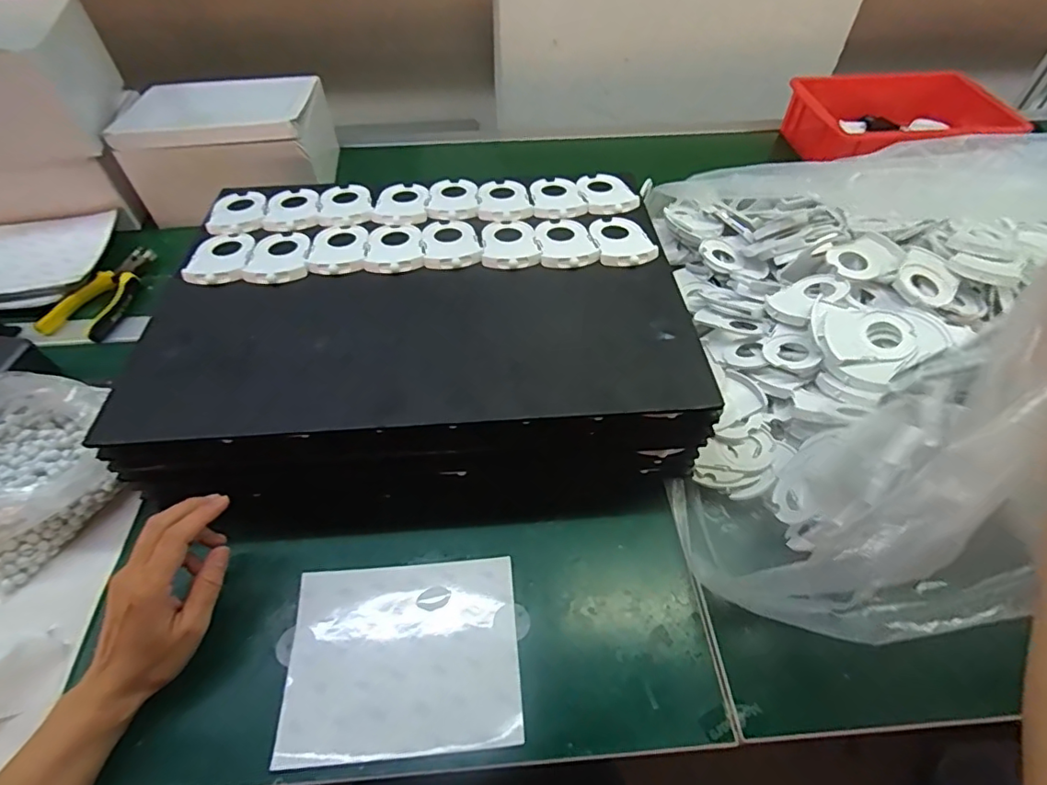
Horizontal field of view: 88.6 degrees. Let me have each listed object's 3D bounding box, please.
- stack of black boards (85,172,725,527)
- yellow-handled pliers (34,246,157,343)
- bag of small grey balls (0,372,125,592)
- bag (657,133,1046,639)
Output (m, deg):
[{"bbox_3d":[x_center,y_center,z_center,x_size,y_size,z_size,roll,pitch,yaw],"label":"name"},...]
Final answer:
[{"bbox_3d":[-0.096,-0.077,0.549,0.470,0.117,0.345,-3,53,-5],"label":"stack of black boards"},{"bbox_3d":[-0.514,-0.128,0.663,0.072,0.020,0.152,9,53,4],"label":"yellow-handled pliers"},{"bbox_3d":[-0.437,0.061,0.464,0.134,0.083,0.147,22,55,13],"label":"bag of small grey balls"},{"bbox_3d":[0.349,-0.120,0.451,0.388,0.339,0.574,2,53,-2],"label":"bag"}]

